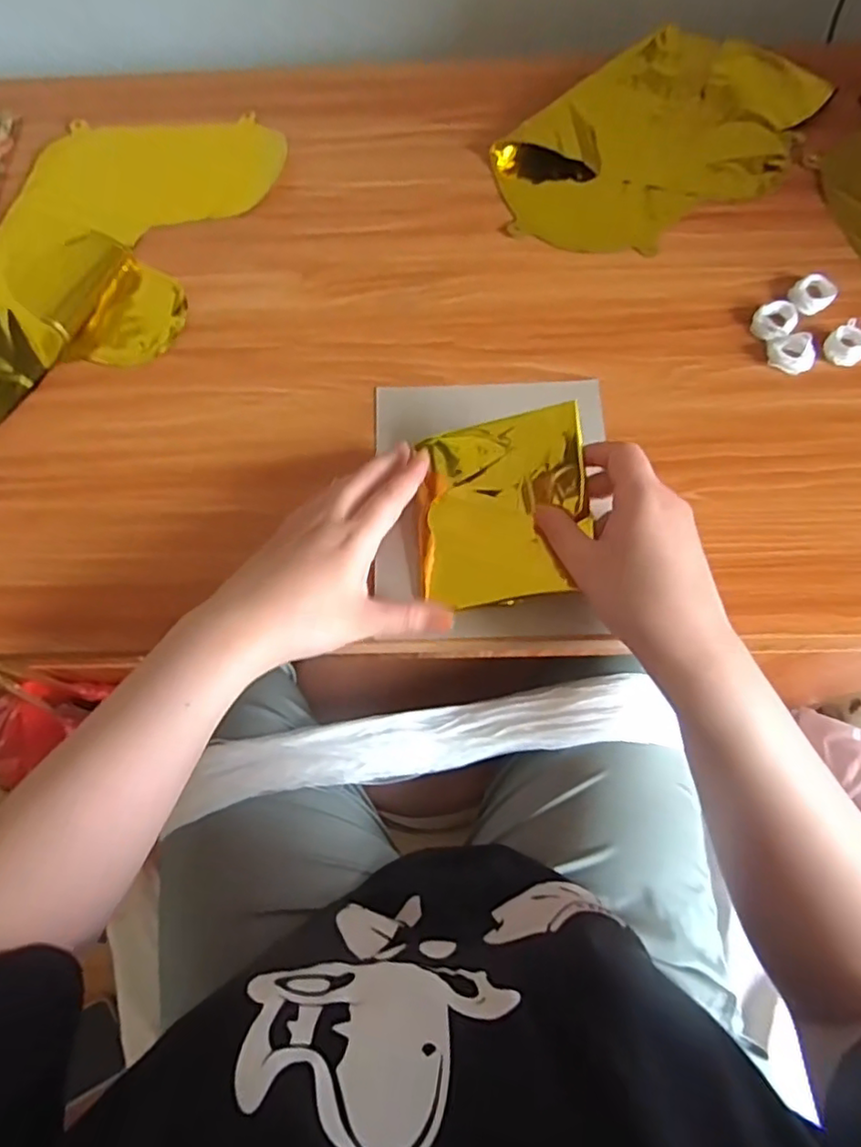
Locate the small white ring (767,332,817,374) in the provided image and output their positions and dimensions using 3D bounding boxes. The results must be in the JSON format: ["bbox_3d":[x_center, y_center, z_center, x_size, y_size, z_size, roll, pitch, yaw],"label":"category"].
[{"bbox_3d":[0.265,-0.162,0.460,0.030,0.011,0.030,0,71,1],"label":"small white ring"}]

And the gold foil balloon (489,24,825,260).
[{"bbox_3d":[0.192,-0.367,0.536,0.284,0.016,0.179,-40,75,-11],"label":"gold foil balloon"}]

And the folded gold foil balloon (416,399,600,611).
[{"bbox_3d":[0.046,-0.042,0.412,0.109,0.014,0.117,-7,89,12],"label":"folded gold foil balloon"}]

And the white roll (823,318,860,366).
[{"bbox_3d":[0.305,-0.167,0.460,0.027,0.012,0.030,40,77,13],"label":"white roll"}]

